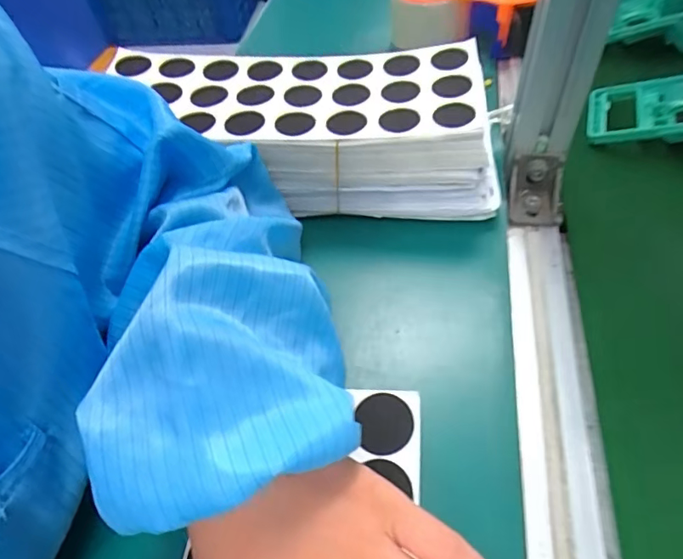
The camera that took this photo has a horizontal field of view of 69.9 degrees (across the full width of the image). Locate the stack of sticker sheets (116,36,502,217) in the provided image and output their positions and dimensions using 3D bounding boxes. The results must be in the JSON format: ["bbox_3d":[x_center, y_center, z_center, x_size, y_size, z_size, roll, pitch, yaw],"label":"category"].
[{"bbox_3d":[-0.034,-0.117,0.401,0.308,0.091,0.121,2,51,8],"label":"stack of sticker sheets"}]

